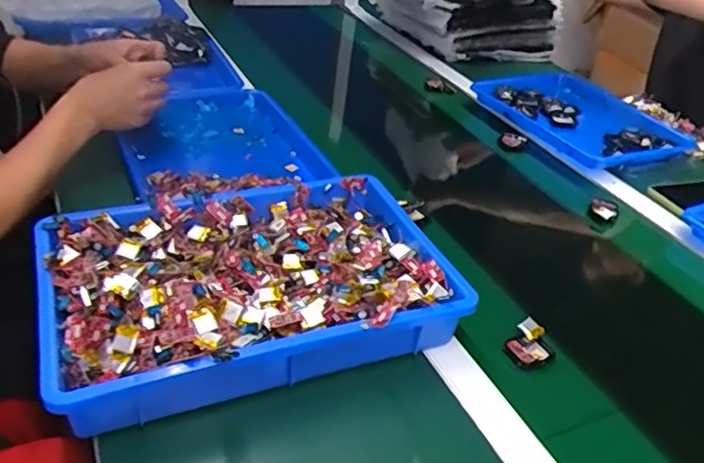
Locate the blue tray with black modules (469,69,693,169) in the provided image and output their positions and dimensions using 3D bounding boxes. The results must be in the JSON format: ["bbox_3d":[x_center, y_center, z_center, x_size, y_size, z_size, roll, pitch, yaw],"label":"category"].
[{"bbox_3d":[0.417,-0.201,1.125,0.272,0.050,0.337,-13,39,-25],"label":"blue tray with black modules"}]

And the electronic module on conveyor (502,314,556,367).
[{"bbox_3d":[0.180,0.114,0.623,0.052,0.018,0.045,-25,46,-37],"label":"electronic module on conveyor"}]

